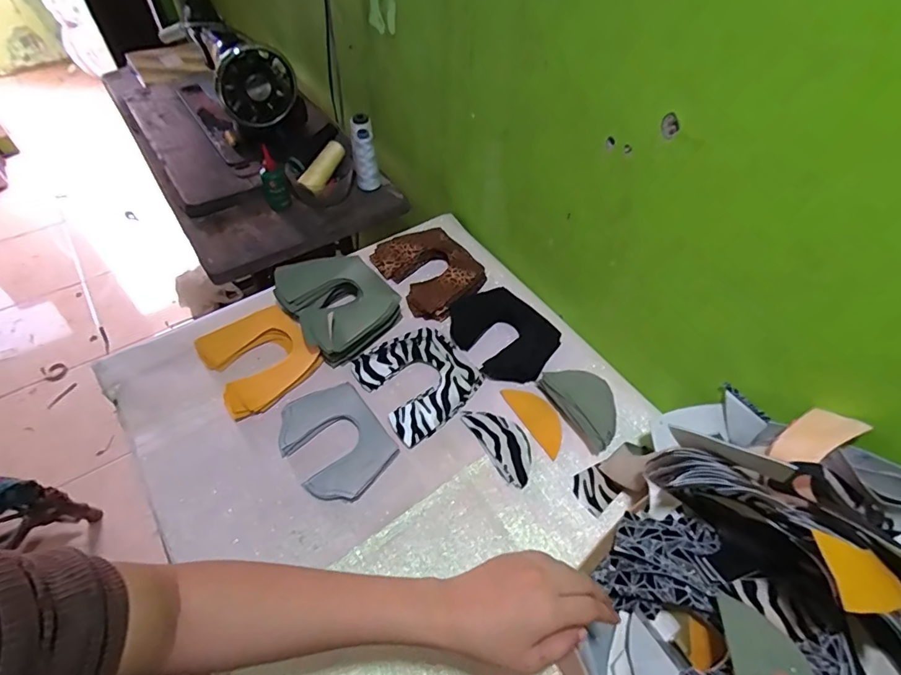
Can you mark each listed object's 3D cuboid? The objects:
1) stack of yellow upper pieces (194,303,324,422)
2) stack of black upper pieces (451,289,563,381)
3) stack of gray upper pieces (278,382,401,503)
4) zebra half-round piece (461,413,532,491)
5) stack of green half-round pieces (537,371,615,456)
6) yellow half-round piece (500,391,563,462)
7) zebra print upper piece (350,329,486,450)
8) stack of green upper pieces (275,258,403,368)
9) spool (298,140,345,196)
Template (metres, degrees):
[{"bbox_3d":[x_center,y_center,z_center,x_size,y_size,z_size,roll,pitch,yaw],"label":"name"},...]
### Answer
[{"bbox_3d":[-0.276,0.028,0.692,0.134,0.021,0.161,-32,60,-24],"label":"stack of yellow upper pieces"},{"bbox_3d":[0.075,-0.009,0.727,0.121,0.033,0.165,-34,60,-25],"label":"stack of black upper pieces"},{"bbox_3d":[-0.147,0.129,0.611,0.116,0.018,0.157,-31,59,-24],"label":"stack of gray upper pieces"},{"bbox_3d":[0.069,0.134,0.624,0.057,0.006,0.116,-26,59,-21],"label":"zebra half-round piece"},{"bbox_3d":[0.178,0.087,0.641,0.070,0.028,0.121,-23,56,-19],"label":"stack of green half-round pieces"},{"bbox_3d":[0.120,0.108,0.652,0.048,0.004,0.111,-25,57,-20],"label":"yellow half-round piece"},{"bbox_3d":[-0.040,0.056,0.678,0.148,0.014,0.156,-29,59,-23],"label":"zebra print upper piece"},{"bbox_3d":[-0.170,-0.055,0.721,0.149,0.059,0.168,-35,60,-25],"label":"stack of green upper pieces"},{"bbox_3d":[-0.240,-0.318,0.902,0.036,0.034,0.121,23,71,18],"label":"spool"}]

